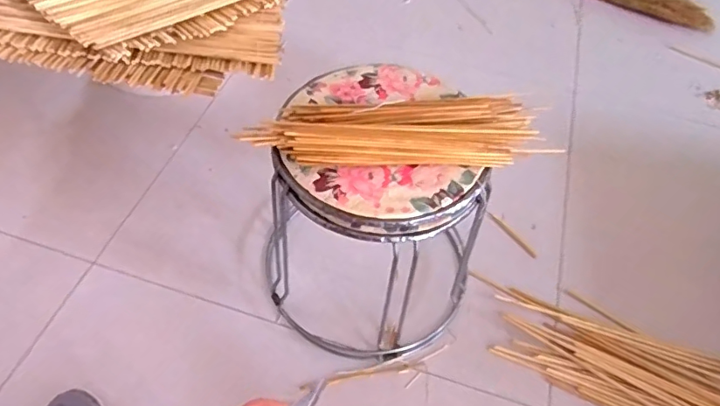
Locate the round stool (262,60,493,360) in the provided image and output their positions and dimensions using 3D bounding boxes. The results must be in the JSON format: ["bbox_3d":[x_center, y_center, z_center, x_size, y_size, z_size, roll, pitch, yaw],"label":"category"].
[{"bbox_3d":[0.031,0.027,0.792,0.296,0.339,0.305,2,53,-3],"label":"round stool"}]

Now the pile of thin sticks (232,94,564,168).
[{"bbox_3d":[0.053,-0.092,0.656,0.373,0.032,0.102,-2,53,-7],"label":"pile of thin sticks"}]

